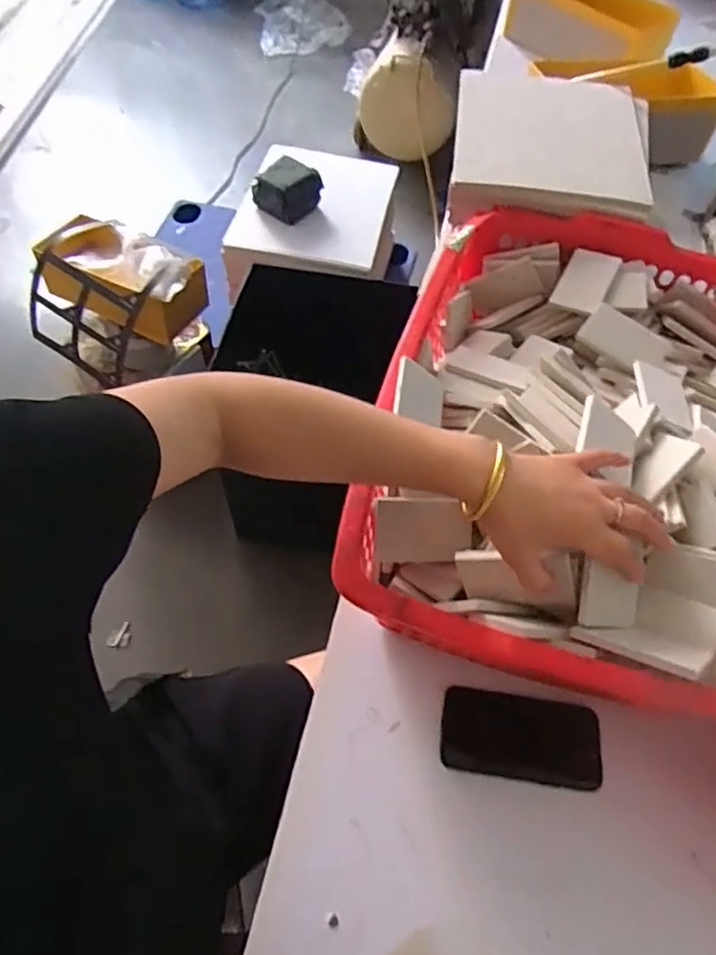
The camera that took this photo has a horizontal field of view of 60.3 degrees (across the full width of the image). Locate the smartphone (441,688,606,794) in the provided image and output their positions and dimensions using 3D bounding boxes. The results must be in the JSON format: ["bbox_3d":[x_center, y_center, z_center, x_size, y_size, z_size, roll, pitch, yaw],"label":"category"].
[{"bbox_3d":[0.154,0.247,0.583,0.147,0.010,0.074,8,57,1],"label":"smartphone"}]

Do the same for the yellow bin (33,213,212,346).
[{"bbox_3d":[-0.480,-0.408,1.230,0.329,0.127,0.156,27,60,12],"label":"yellow bin"}]

